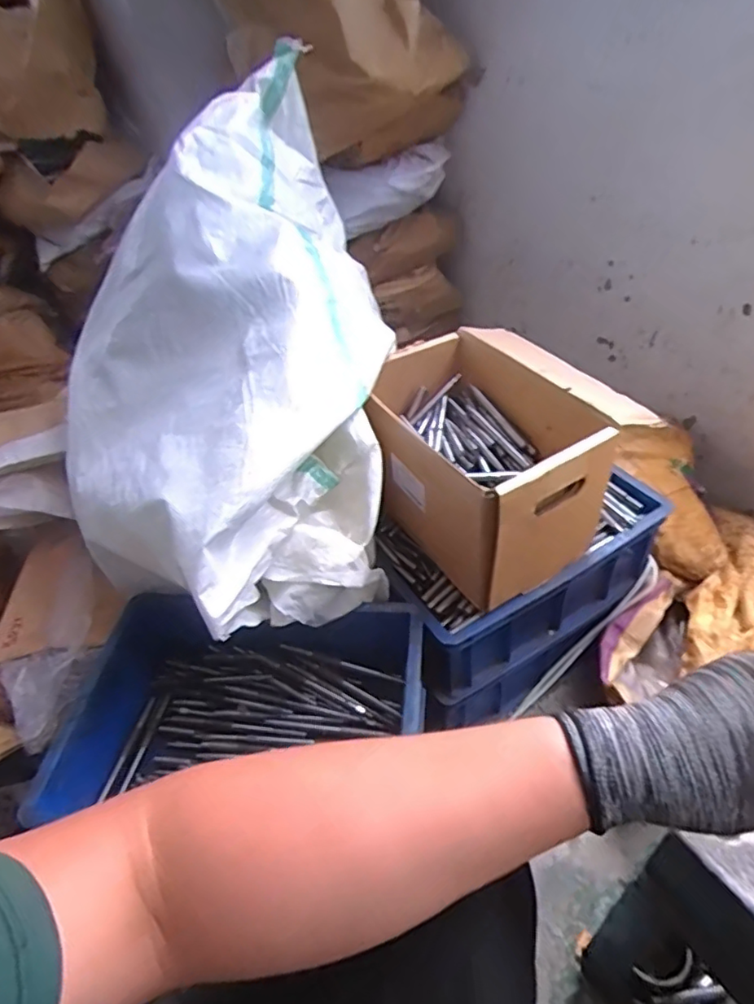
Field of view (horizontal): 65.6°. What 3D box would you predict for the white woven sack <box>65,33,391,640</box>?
[{"bbox_3d":[-0.211,-0.207,0.789,0.403,0.293,0.775,-16,63,18],"label":"white woven sack"}]

